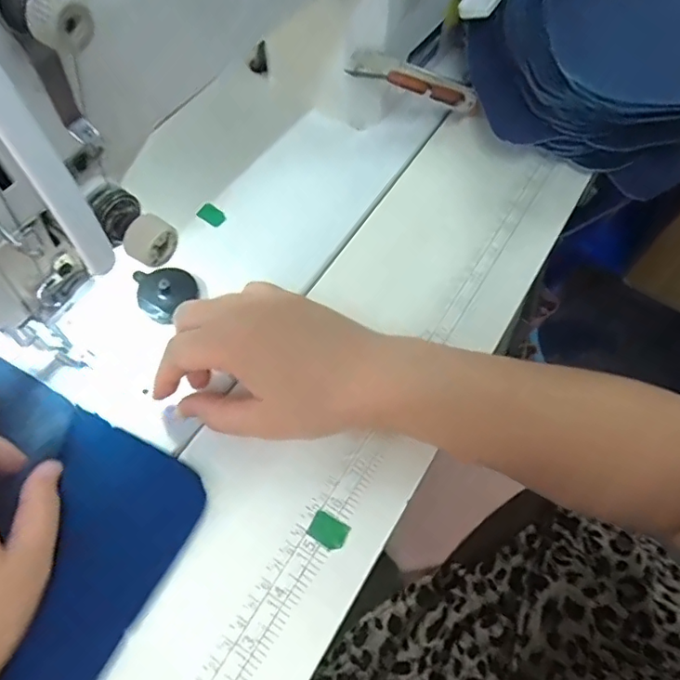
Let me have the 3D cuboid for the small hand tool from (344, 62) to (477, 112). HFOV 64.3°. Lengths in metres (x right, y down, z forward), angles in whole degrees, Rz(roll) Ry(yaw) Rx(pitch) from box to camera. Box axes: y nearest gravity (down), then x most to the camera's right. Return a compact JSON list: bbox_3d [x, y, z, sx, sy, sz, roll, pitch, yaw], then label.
[{"bbox_3d":[0.056,-0.189,0.398,0.101,0.022,0.010,4,63,-23],"label":"small hand tool"}]

